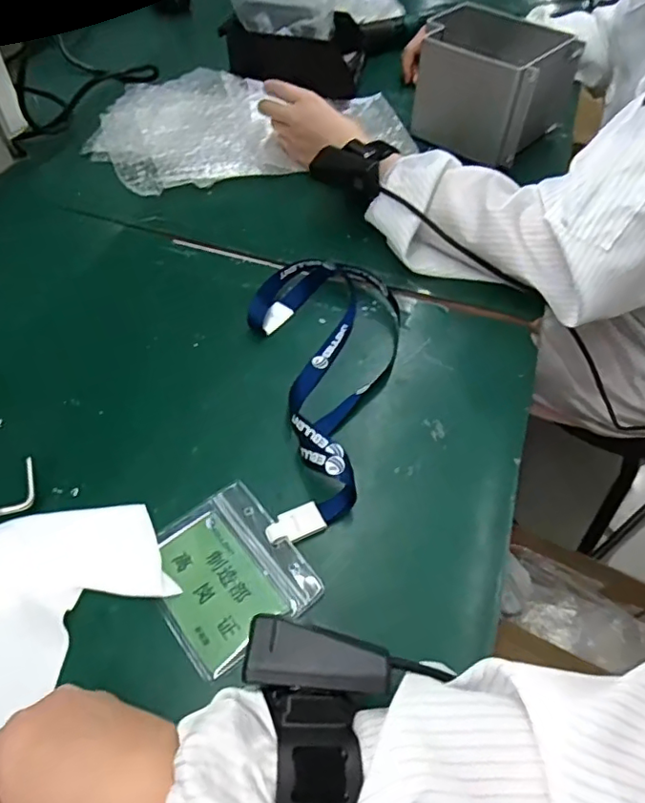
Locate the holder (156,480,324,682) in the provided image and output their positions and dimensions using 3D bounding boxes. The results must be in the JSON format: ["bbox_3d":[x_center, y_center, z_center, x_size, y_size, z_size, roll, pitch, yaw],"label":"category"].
[{"bbox_3d":[-0.062,0.106,0.354,0.085,0.009,0.098,-31,60,-23],"label":"holder"}]

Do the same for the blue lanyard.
[{"bbox_3d":[-0.008,-0.018,0.434,0.123,0.032,0.259,8,53,3],"label":"blue lanyard"}]

